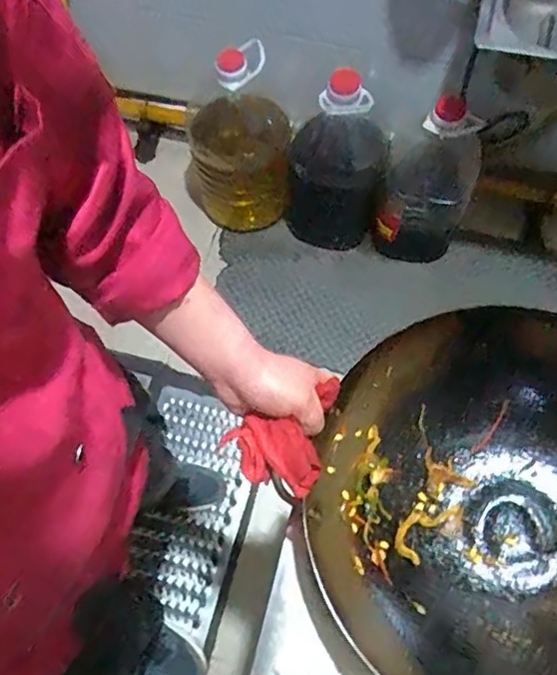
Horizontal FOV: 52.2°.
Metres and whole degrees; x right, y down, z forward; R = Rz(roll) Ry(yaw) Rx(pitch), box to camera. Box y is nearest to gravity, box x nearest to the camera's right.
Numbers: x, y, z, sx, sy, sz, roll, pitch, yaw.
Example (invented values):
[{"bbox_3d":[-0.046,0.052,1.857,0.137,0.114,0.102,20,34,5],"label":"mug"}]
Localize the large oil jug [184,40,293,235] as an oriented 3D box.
[{"bbox_3d":[-0.117,-0.528,1.490,0.287,0.424,0.323,-5,67,-1],"label":"large oil jug"}]

